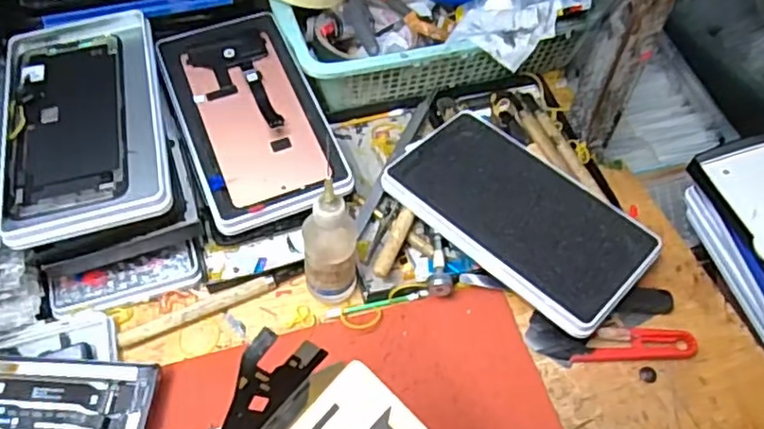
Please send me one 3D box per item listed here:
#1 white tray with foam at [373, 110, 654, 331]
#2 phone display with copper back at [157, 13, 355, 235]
[{"bbox_3d":[0.099,-0.003,0.464,0.181,0.015,0.103,39,61,23],"label":"white tray with foam"},{"bbox_3d":[-0.100,-0.078,0.486,0.100,0.008,0.187,-20,64,-11],"label":"phone display with copper back"}]

